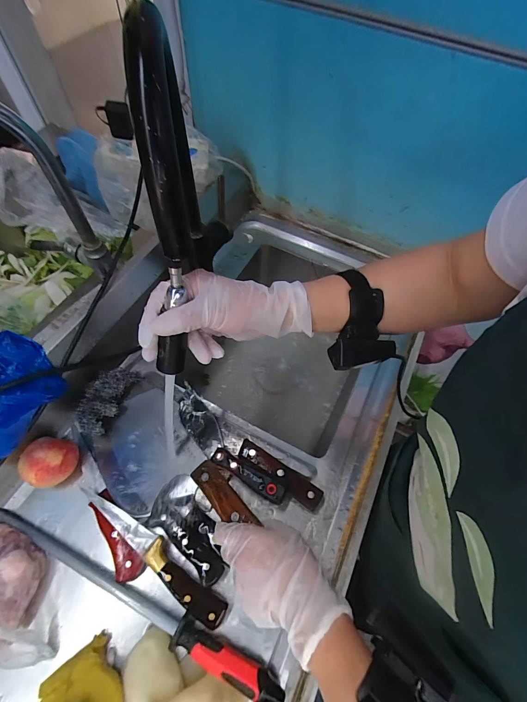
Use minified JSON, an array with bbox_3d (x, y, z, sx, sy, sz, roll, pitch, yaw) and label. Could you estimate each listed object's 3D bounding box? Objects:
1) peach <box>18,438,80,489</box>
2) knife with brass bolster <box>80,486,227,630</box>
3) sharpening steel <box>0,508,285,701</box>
[{"bbox_3d":[-0.297,0.158,0.448,0.062,0.058,0.062,8,61,1],"label":"peach"},{"bbox_3d":[-0.145,0.256,0.408,0.235,0.015,0.031,36,66,15],"label":"knife with brass bolster"},{"bbox_3d":[-0.171,0.302,0.397,0.421,0.039,0.032,26,63,11],"label":"sharpening steel"}]

